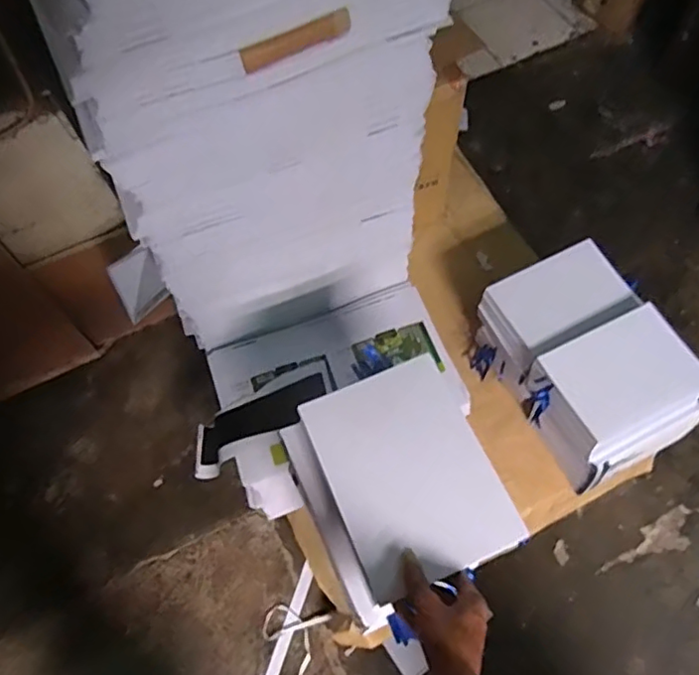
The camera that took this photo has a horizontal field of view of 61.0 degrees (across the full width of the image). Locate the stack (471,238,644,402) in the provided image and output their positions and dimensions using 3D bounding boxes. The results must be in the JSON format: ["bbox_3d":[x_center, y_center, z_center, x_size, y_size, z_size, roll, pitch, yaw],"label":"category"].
[{"bbox_3d":[0.383,-0.031,1.169,0.250,0.215,0.170,-28,66,-10],"label":"stack"}]

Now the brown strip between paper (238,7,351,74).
[{"bbox_3d":[-0.054,-0.301,0.602,0.117,0.024,0.004,-25,49,-6],"label":"brown strip between paper"}]

